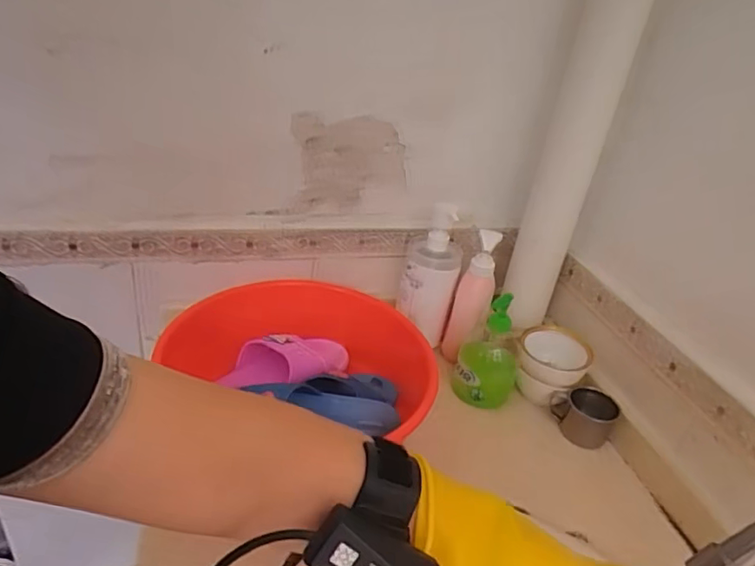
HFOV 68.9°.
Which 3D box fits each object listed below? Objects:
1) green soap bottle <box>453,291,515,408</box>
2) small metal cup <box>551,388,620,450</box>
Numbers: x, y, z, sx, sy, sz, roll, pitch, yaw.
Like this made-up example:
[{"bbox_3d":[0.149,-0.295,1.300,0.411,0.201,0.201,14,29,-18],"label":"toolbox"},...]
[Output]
[{"bbox_3d":[0.160,0.083,0.765,0.083,0.149,0.103,14,31,11],"label":"green soap bottle"},{"bbox_3d":[0.278,0.178,0.736,0.072,0.056,0.057,5,31,-4],"label":"small metal cup"}]

